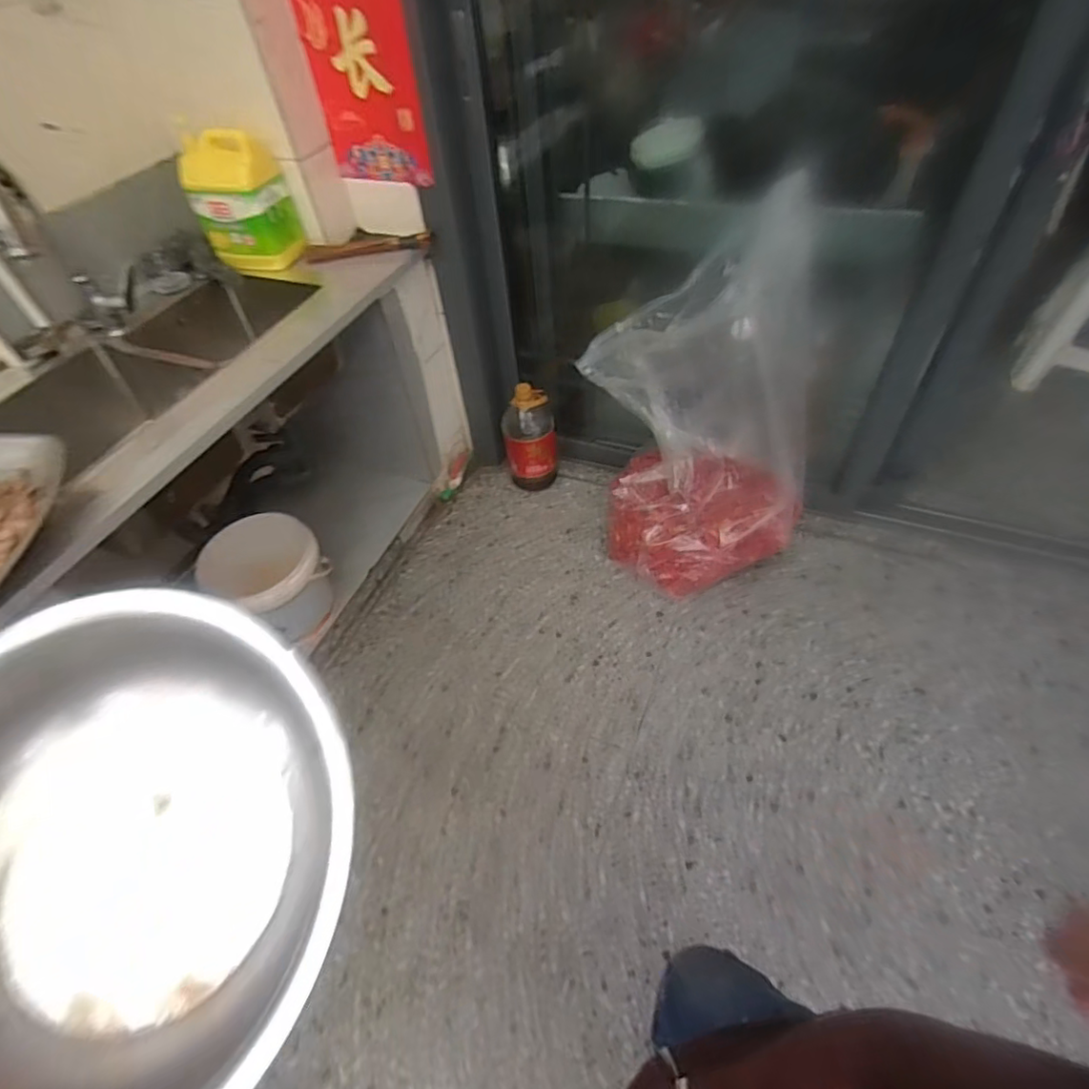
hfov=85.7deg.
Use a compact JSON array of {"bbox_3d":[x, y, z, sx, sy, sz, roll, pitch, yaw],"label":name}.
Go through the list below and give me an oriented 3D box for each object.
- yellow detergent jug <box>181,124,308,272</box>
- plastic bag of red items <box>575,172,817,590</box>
[{"bbox_3d":[-0.720,-0.810,1.399,0.223,0.265,0.124,-6,47,-3],"label":"yellow detergent jug"},{"bbox_3d":[0.410,-0.368,1.524,0.528,0.784,0.605,-12,50,-4],"label":"plastic bag of red items"}]

